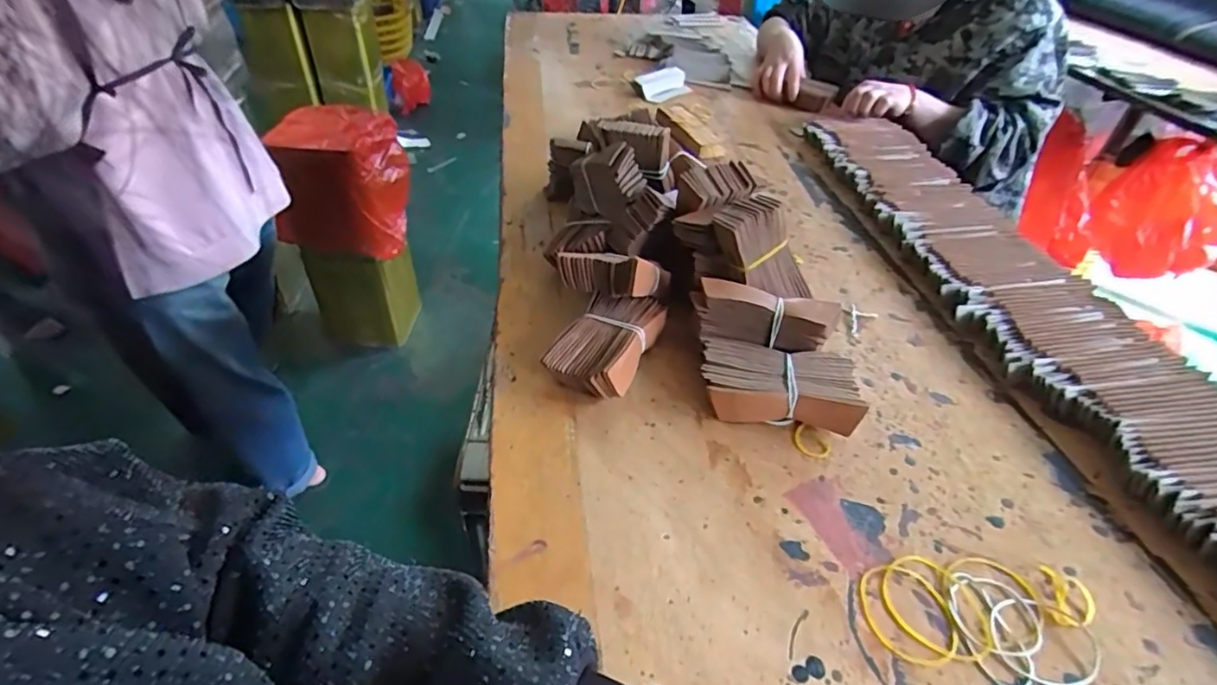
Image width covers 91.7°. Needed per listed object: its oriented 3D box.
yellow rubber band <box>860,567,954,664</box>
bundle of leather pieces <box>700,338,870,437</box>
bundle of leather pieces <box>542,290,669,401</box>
[{"bbox_3d":[0.194,0.174,0.384,0.060,0.004,0.062,18,43,17],"label":"yellow rubber band"},{"bbox_3d":[0.145,0.038,0.512,0.126,0.037,0.072,10,41,8],"label":"bundle of leather pieces"},{"bbox_3d":[0.001,-0.001,0.542,0.073,0.050,0.121,19,44,18],"label":"bundle of leather pieces"}]

